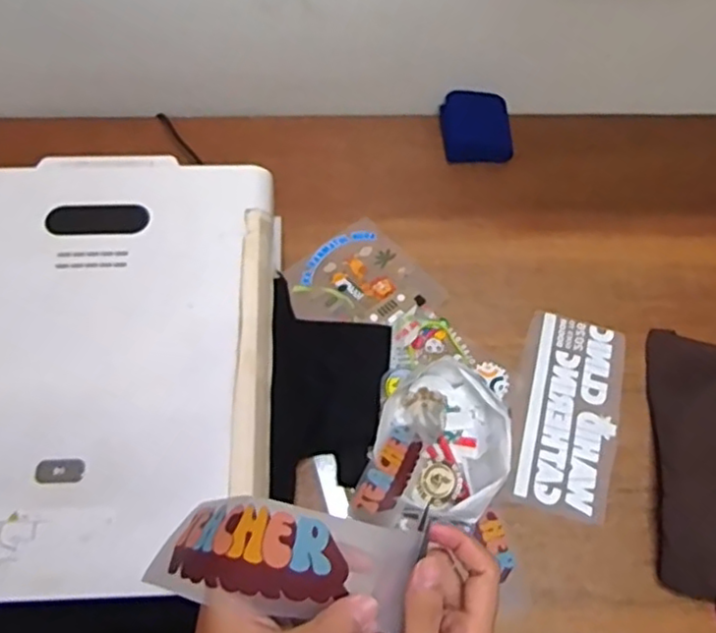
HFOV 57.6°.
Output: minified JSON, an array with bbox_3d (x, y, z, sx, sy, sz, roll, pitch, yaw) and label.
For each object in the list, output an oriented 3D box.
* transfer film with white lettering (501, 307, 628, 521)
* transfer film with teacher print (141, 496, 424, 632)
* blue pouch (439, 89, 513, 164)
[{"bbox_3d":[0.283,0.126,0.887,0.136,0.010,0.276,16,67,5],"label":"transfer film with white lettering"},{"bbox_3d":[-0.048,0.140,0.377,0.157,0.037,0.060,0,60,13],"label":"transfer film with teacher print"},{"bbox_3d":[0.197,-0.315,1.083,0.115,0.041,0.120,-1,64,-3],"label":"blue pouch"}]

